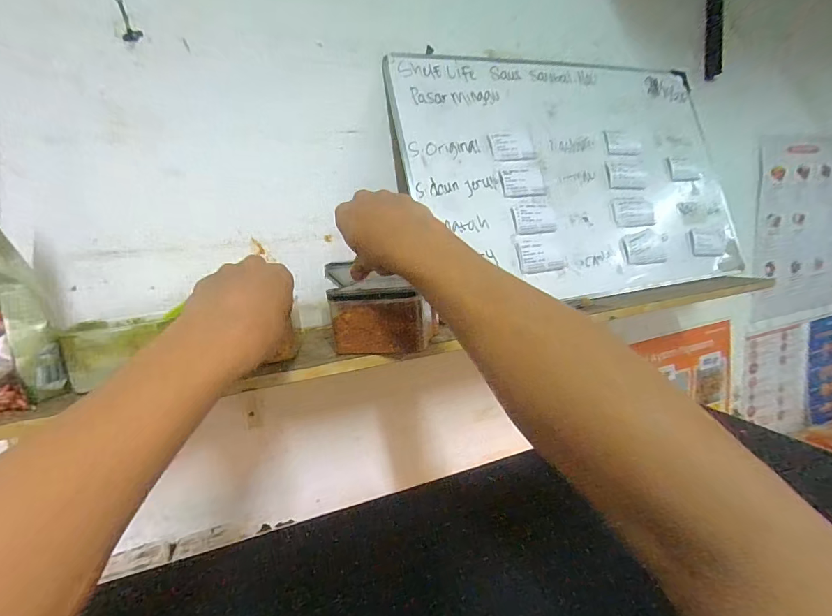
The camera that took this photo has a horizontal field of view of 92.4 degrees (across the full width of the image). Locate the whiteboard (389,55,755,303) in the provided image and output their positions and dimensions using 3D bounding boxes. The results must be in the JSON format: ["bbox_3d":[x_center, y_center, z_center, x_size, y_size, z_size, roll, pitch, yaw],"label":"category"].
[{"bbox_3d":[0.260,-0.215,0.626,0.570,0.383,0.021,-10,-7,-18],"label":"whiteboard"}]

